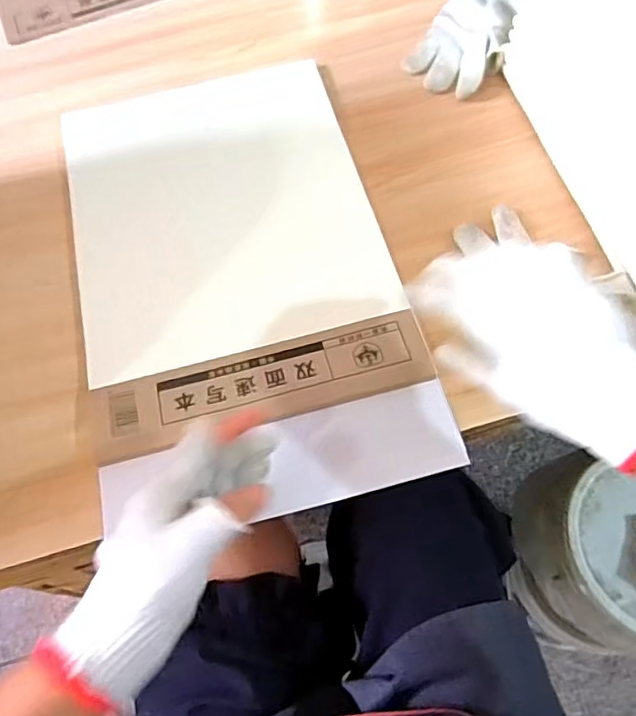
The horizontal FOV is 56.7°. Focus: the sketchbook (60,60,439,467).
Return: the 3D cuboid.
[{"bbox_3d":[-0.084,-0.117,0.522,0.259,0.011,0.377,-15,65,-4],"label":"sketchbook"}]

